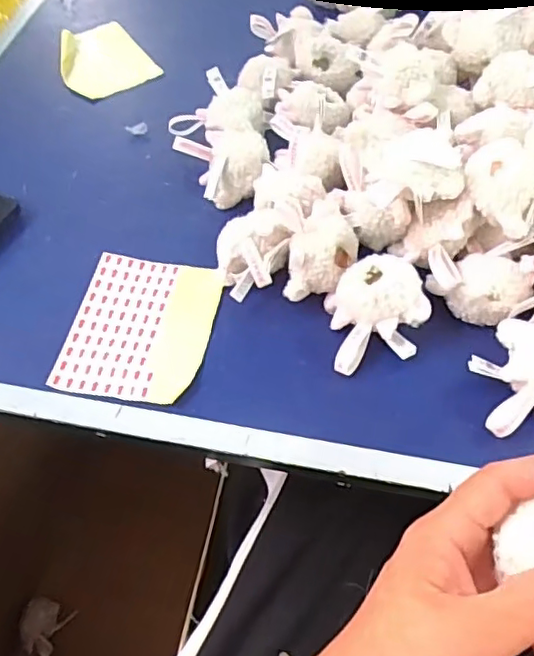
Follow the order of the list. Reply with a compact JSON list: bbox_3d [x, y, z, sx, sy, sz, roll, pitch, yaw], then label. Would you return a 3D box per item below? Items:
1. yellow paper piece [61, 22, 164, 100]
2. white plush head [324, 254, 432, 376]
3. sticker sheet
[{"bbox_3d":[-0.177,-0.286,0.632,0.089,0.006,0.119,-30,60,-17],"label":"yellow paper piece"},{"bbox_3d":[0.074,-0.014,0.410,0.065,0.039,0.068,-1,56,1],"label":"white plush head"},{"bbox_3d":[-0.091,-0.003,0.436,0.100,0.006,0.118,8,57,8],"label":"sticker sheet"}]

